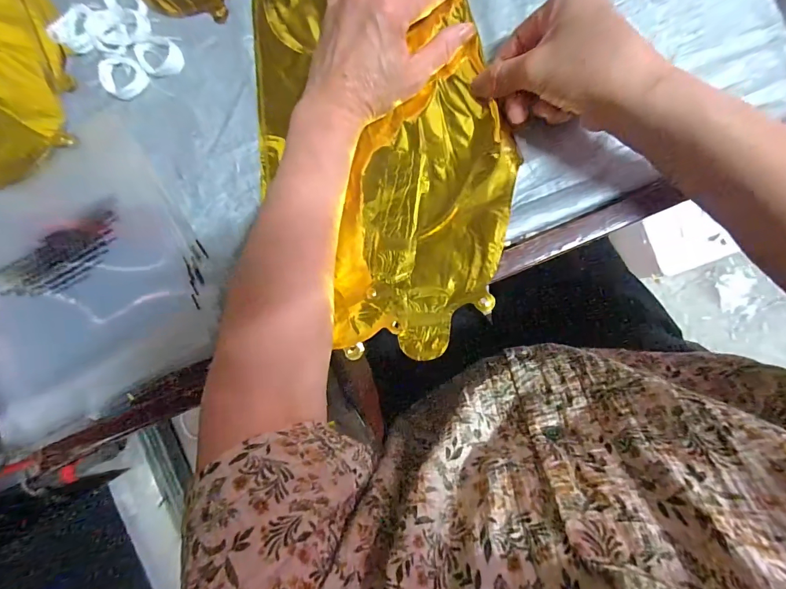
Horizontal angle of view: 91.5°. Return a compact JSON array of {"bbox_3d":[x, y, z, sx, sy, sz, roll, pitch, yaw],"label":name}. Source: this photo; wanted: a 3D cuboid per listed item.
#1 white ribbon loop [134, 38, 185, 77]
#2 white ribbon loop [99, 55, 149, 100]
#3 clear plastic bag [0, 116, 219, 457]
[{"bbox_3d":[-0.213,-0.215,0.348,0.044,0.004,0.034,-8,88,5],"label":"white ribbon loop"},{"bbox_3d":[-0.251,-0.201,0.352,0.051,0.004,0.034,39,92,5],"label":"white ribbon loop"},{"bbox_3d":[-0.286,-0.015,0.339,0.220,0.030,0.233,-29,86,4],"label":"clear plastic bag"}]

